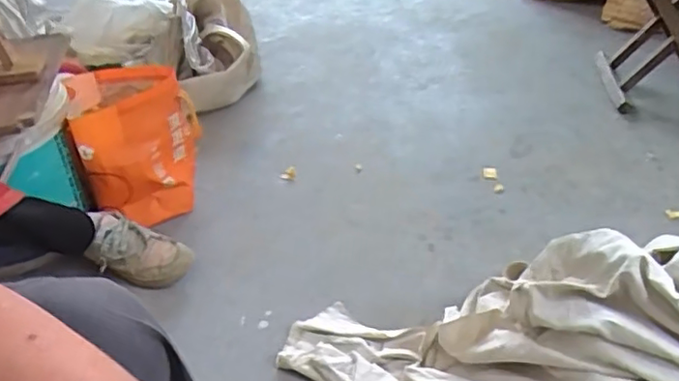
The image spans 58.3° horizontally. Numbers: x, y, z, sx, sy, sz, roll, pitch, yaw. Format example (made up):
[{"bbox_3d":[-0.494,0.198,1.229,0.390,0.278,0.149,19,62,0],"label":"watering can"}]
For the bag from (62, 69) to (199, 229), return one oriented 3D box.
[{"bbox_3d":[-0.374,-0.087,1.161,0.214,0.244,0.180,-14,37,-13],"label":"bag"}]

